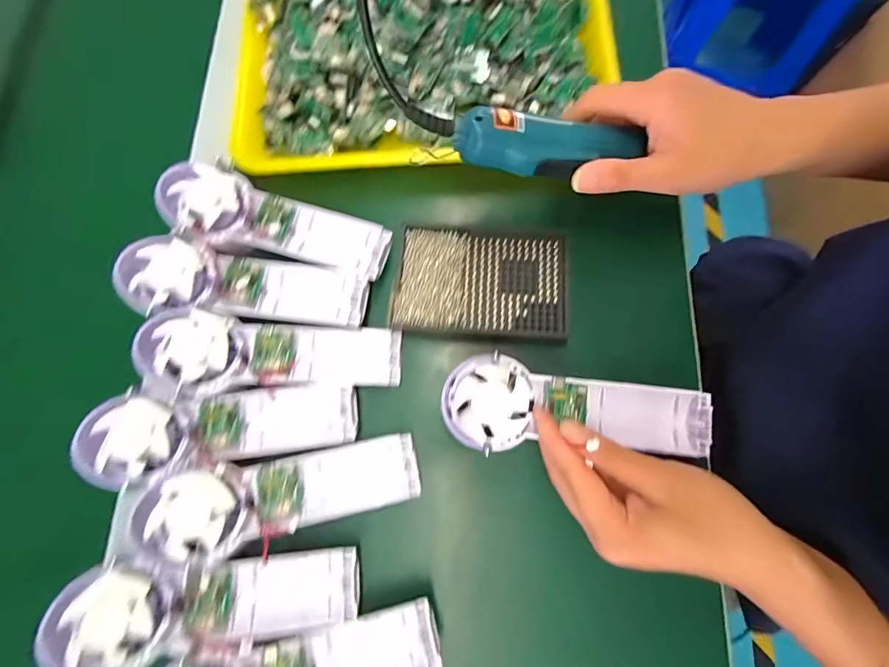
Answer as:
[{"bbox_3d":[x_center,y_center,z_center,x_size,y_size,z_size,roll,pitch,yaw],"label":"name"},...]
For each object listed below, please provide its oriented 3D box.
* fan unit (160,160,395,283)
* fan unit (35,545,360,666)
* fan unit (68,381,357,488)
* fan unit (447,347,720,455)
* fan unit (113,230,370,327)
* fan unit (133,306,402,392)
[{"bbox_3d":[-0.132,-0.091,0.319,0.175,0.028,0.061,14,77,5],"label":"fan unit"},{"bbox_3d":[-0.147,0.172,0.265,0.176,0.030,0.056,-1,75,-12],"label":"fan unit"},{"bbox_3d":[-0.153,0.064,0.282,0.173,0.027,0.053,-7,76,0],"label":"fan unit"},{"bbox_3d":[0.088,0.053,0.279,0.172,0.027,0.061,7,76,2],"label":"fan unit"},{"bbox_3d":[-0.148,-0.035,0.305,0.173,0.029,0.058,9,76,4],"label":"fan unit"},{"bbox_3d":[-0.121,0.013,0.300,0.176,0.027,0.055,4,75,-12],"label":"fan unit"}]

